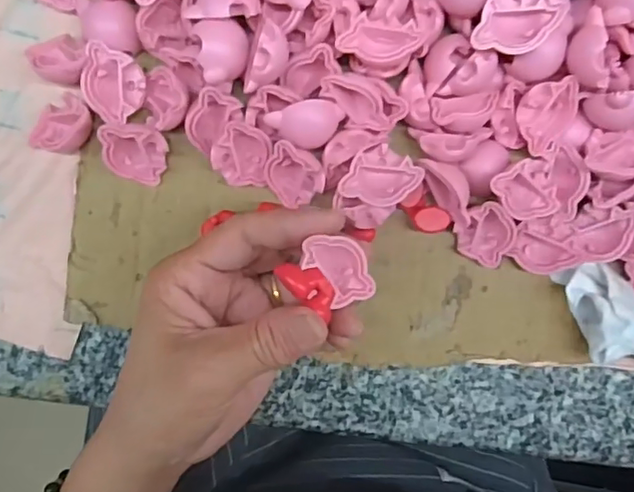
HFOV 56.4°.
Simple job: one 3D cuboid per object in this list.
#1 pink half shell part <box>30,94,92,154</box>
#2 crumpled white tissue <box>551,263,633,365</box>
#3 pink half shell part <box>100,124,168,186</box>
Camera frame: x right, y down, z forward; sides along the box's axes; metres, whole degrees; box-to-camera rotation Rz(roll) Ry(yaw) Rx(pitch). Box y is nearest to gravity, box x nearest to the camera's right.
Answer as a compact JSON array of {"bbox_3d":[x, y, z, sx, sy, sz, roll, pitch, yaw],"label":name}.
[{"bbox_3d":[-0.121,-0.056,0.278,0.031,0.018,0.025,-44,94,-1],"label":"pink half shell part"},{"bbox_3d":[0.159,0.046,0.295,0.092,0.030,0.039,40,89,-4],"label":"crumpled white tissue"},{"bbox_3d":[-0.085,-0.044,0.275,0.030,0.009,0.030,-12,139,-11],"label":"pink half shell part"}]

